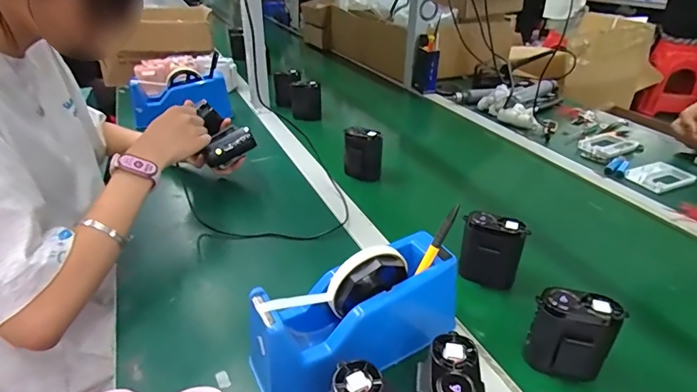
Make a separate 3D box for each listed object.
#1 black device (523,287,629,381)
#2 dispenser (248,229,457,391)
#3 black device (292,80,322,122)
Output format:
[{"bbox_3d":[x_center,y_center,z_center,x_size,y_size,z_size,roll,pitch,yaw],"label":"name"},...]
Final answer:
[{"bbox_3d":[0.208,0.131,0.399,0.066,0.081,0.036,4,31,7],"label":"black device"},{"bbox_3d":[0.009,0.105,0.398,0.197,0.101,0.066,-16,34,-25],"label":"dispenser"},{"bbox_3d":[-0.100,-0.228,1.024,0.069,0.087,0.029,-2,31,-4],"label":"black device"}]

